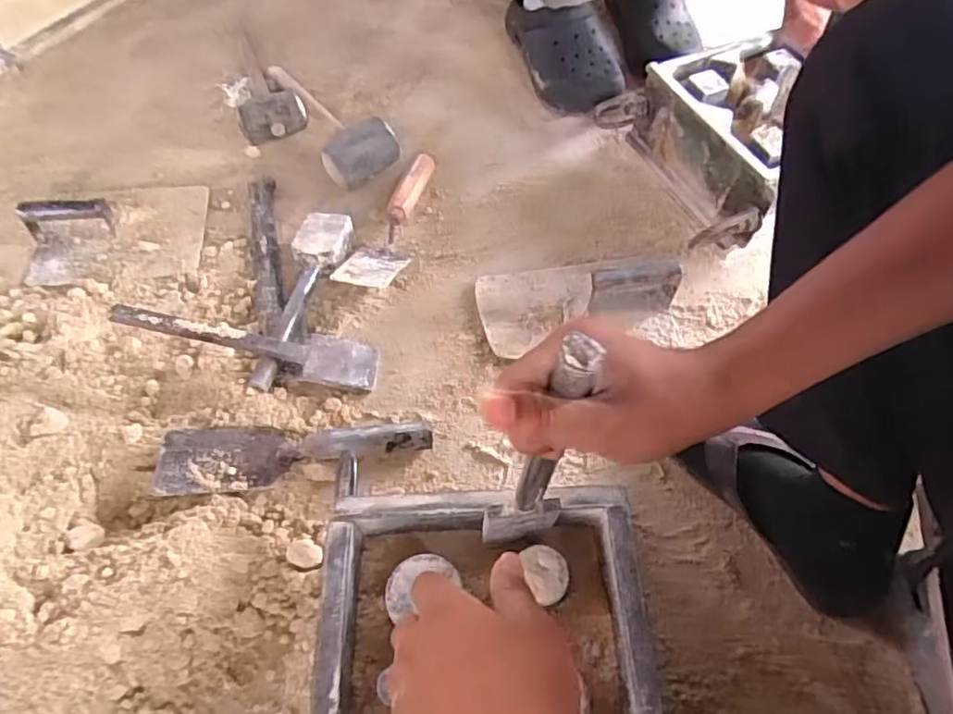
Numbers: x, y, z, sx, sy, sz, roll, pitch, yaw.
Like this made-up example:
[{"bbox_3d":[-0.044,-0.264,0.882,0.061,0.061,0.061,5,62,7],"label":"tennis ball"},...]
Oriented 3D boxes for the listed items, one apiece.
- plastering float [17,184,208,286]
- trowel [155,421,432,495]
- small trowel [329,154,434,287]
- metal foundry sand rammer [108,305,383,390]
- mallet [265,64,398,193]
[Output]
[{"bbox_3d":[-0.465,-0.176,0.786,0.201,0.054,0.161,-7,61,-6],"label":"plastering float"},{"bbox_3d":[-0.181,0.096,0.629,0.262,0.038,0.068,-7,61,-6],"label":"trowel"},{"bbox_3d":[-0.103,-0.179,0.794,0.071,0.041,0.256,19,62,8],"label":"small trowel"},{"bbox_3d":[-0.242,-0.014,0.663,0.268,0.019,0.055,13,59,-16],"label":"metal foundry sand rammer"},{"bbox_3d":[-0.209,-0.368,0.896,0.107,0.059,0.271,-24,64,-15],"label":"mallet"}]

